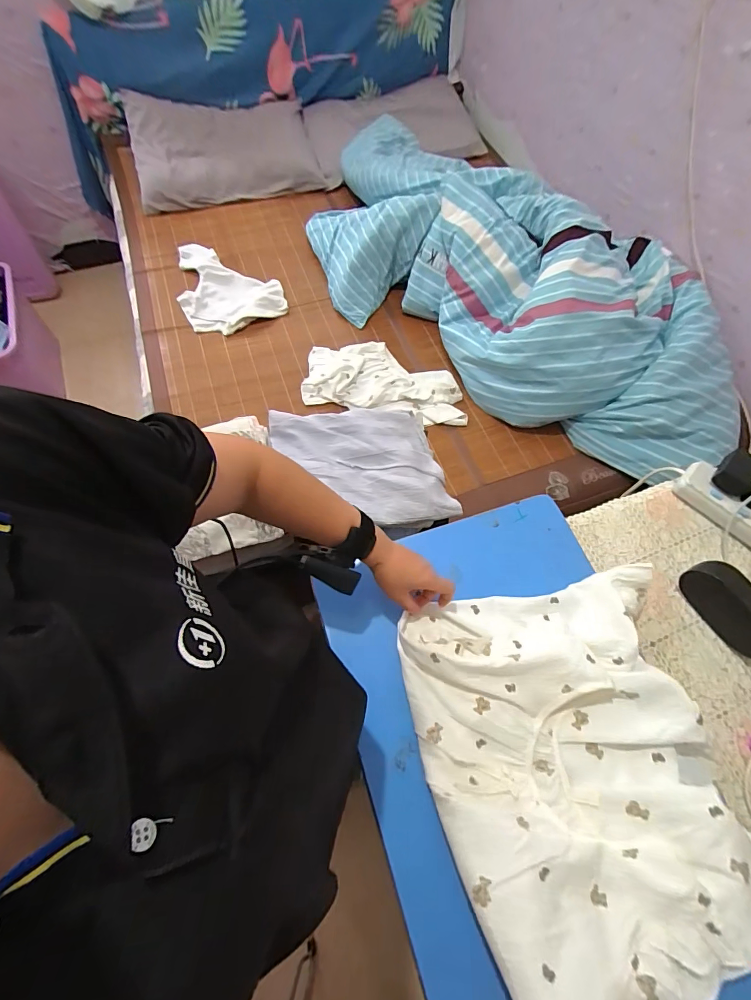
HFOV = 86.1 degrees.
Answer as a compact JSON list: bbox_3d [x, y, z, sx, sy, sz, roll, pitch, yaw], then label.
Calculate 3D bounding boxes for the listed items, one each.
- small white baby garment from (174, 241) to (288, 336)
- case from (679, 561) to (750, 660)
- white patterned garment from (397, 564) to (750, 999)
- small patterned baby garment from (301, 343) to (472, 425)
[{"bbox_3d":[-0.507,-0.726,1.335,0.308,0.033,0.443,-26,69,-12],"label":"small white baby garment"},{"bbox_3d":[0.493,0.150,0.556,0.055,0.067,0.136,-31,70,-14],"label":"case"},{"bbox_3d":[0.232,0.294,0.433,0.330,0.119,0.401,-12,66,-6],"label":"white patterned garment"},{"bbox_3d":[0.029,-0.349,1.164,0.483,0.032,0.264,13,66,5],"label":"small patterned baby garment"}]

